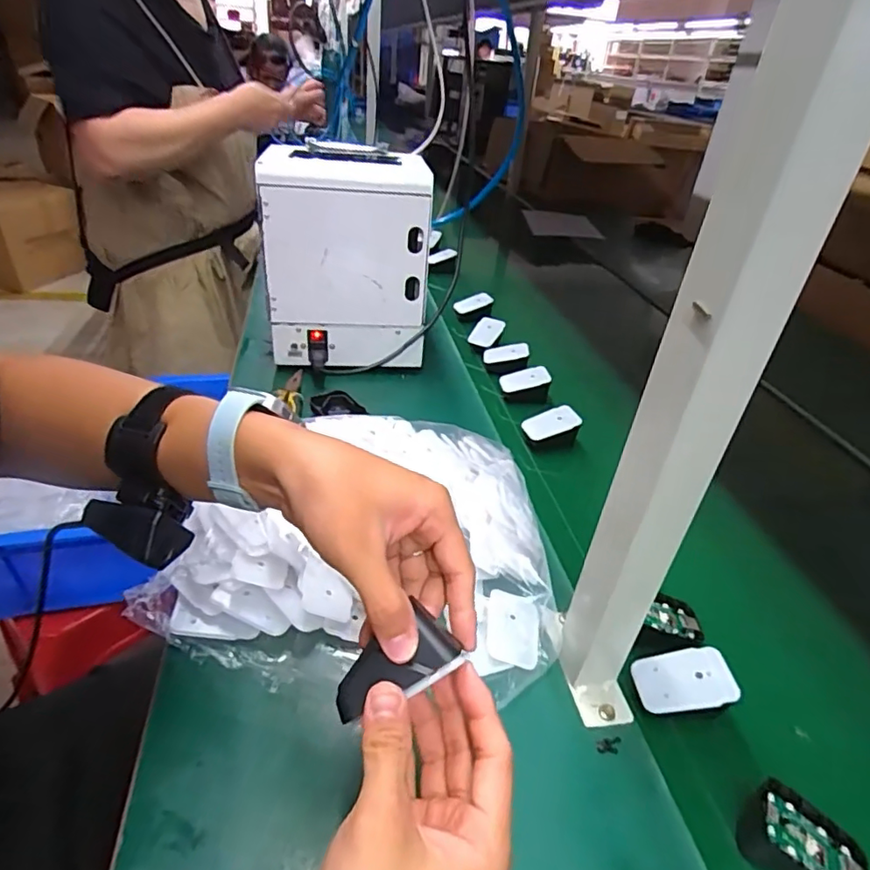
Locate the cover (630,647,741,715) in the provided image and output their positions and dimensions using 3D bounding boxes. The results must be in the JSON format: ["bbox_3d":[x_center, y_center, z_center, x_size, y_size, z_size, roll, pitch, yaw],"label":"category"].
[{"bbox_3d":[0.188,0.185,0.421,0.069,0.004,0.045,-16,41,4],"label":"cover"}]

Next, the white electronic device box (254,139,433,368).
[{"bbox_3d":[-0.120,-0.243,0.801,0.212,0.284,0.167,3,34,-5],"label":"white electronic device box"}]

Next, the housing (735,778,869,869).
[{"bbox_3d":[0.230,0.255,0.349,0.070,0.034,0.043,24,40,24],"label":"housing"}]

